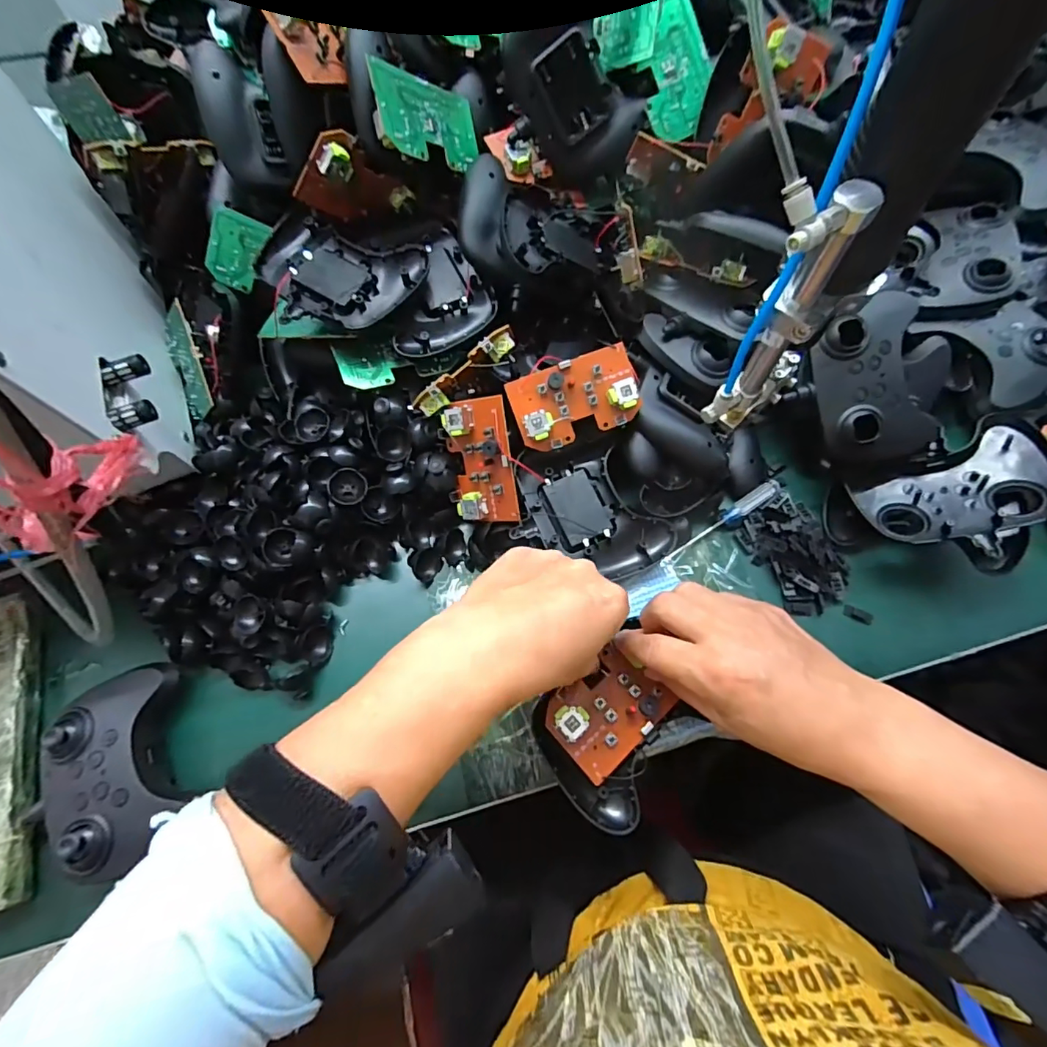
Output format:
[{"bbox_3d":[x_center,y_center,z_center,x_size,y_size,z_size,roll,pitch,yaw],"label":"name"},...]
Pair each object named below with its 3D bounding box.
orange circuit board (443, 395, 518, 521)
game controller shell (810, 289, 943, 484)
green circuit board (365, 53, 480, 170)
[{"bbox_3d":[-0.032,-0.045,0.371,0.049,0.014,0.090,-3,105,25],"label":"orange circuit board"},{"bbox_3d":[0.269,-0.104,0.380,0.114,0.042,0.129,-23,102,-4],"label":"game controller shell"},{"bbox_3d":[-0.067,-0.289,0.363,0.089,0.006,0.054,-26,107,-45],"label":"green circuit board"}]

